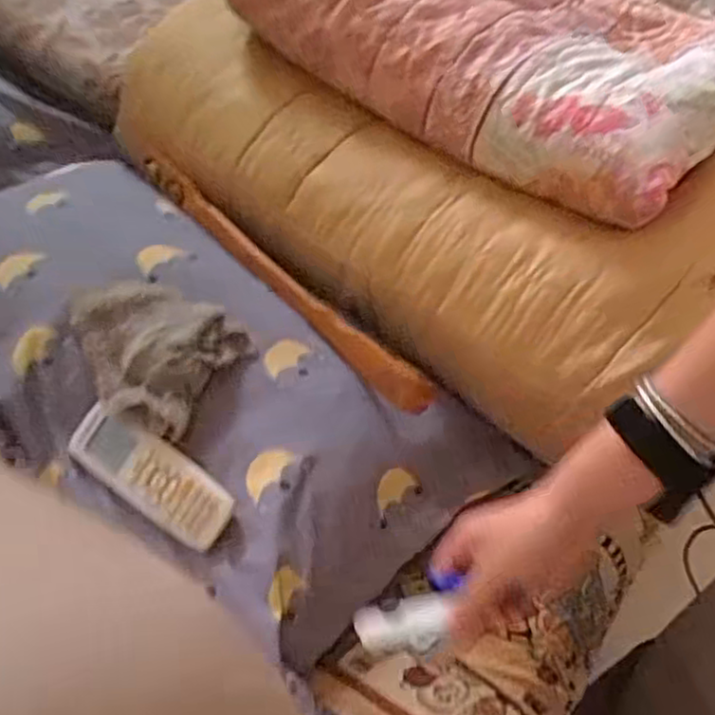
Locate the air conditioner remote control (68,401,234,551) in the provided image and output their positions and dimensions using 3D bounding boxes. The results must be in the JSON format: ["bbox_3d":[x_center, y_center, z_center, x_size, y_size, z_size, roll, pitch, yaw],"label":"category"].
[{"bbox_3d":[-0.167,0.091,0.571,0.161,0.018,0.054,31,83,25],"label":"air conditioner remote control"}]

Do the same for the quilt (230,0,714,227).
[{"bbox_3d":[0.178,-0.368,0.762,0.493,0.101,0.394,35,56,22],"label":"quilt"}]

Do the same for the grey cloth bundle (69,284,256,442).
[{"bbox_3d":[-0.182,-0.010,0.611,0.152,0.039,0.120,25,53,15],"label":"grey cloth bundle"}]

